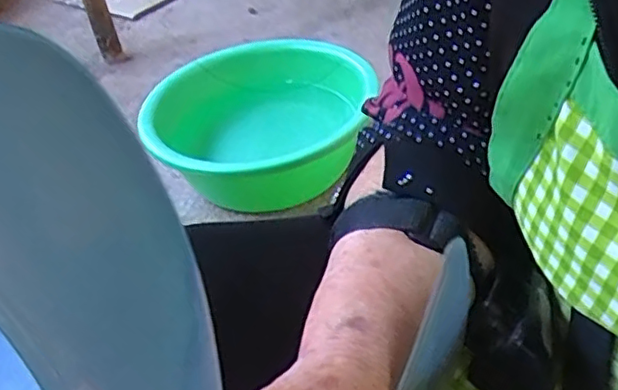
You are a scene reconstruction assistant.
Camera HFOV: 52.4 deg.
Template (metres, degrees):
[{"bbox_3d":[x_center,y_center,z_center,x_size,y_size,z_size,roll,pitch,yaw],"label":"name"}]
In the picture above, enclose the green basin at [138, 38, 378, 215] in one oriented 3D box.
[{"bbox_3d":[-0.077,-0.120,1.034,0.305,0.122,0.383,12,43,24],"label":"green basin"}]

